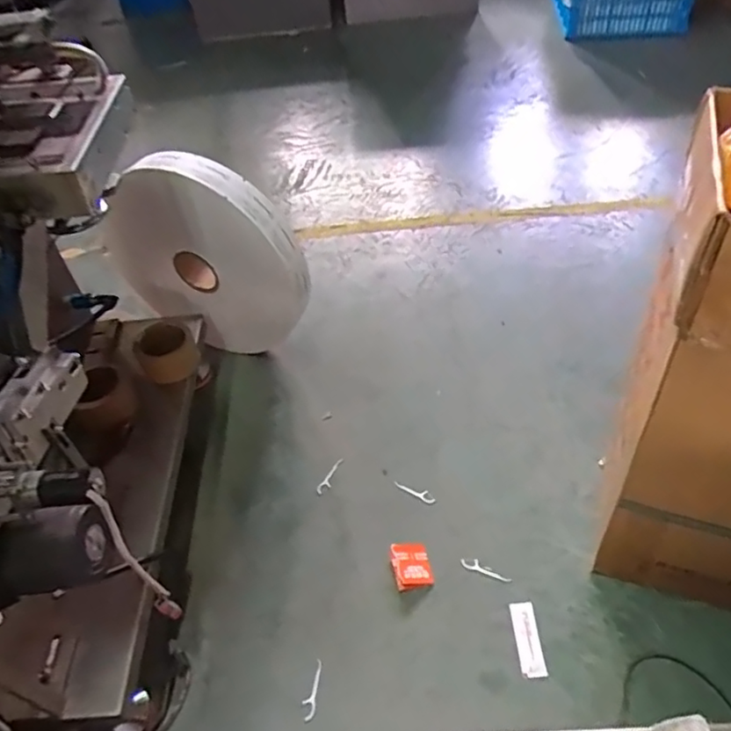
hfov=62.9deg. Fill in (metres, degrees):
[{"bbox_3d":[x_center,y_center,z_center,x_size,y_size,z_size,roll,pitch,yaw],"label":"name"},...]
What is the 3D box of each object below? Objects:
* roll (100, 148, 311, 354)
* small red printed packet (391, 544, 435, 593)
[{"bbox_3d":[-0.286,-0.204,1.097,0.372,0.386,0.070,28,45,9],"label":"roll"},{"bbox_3d":[0.067,0.293,0.879,0.056,0.008,0.068,-12,46,-5],"label":"small red printed packet"}]

